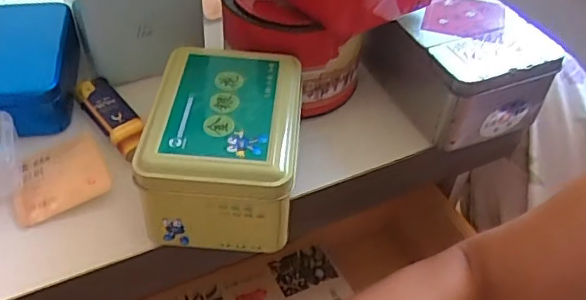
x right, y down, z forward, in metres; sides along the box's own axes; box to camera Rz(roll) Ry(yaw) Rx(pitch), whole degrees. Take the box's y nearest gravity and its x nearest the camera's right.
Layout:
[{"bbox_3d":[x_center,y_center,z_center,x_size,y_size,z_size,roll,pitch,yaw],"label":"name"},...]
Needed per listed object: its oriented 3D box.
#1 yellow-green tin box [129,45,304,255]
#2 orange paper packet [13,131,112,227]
[{"bbox_3d":[-0.037,-0.003,0.332,0.082,0.057,0.112,5,44,0],"label":"yellow-green tin box"},{"bbox_3d":[-0.142,0.015,0.346,0.055,0.010,0.054,-19,49,-23],"label":"orange paper packet"}]

